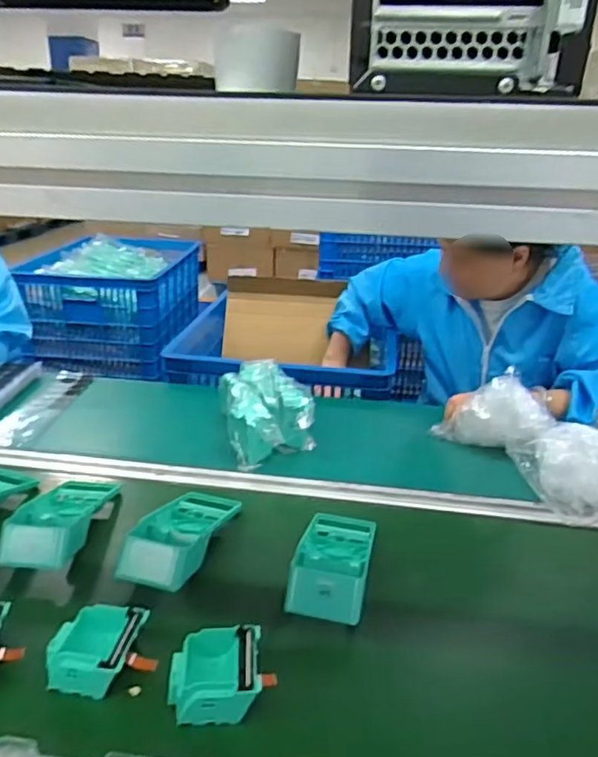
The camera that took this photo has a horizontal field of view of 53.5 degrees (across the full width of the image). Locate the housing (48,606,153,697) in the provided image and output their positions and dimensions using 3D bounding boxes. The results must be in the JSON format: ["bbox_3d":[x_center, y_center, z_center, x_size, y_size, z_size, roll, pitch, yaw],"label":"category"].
[{"bbox_3d":[-0.192,0.255,0.562,0.078,0.037,0.079,5,25,8],"label":"housing"}]

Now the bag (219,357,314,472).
[{"bbox_3d":[-0.056,0.051,1.000,0.139,0.098,0.224,-6,26,-14],"label":"bag"}]

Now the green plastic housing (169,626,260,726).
[{"bbox_3d":[-0.075,0.270,0.540,0.079,0.037,0.074,0,25,-3],"label":"green plastic housing"}]

